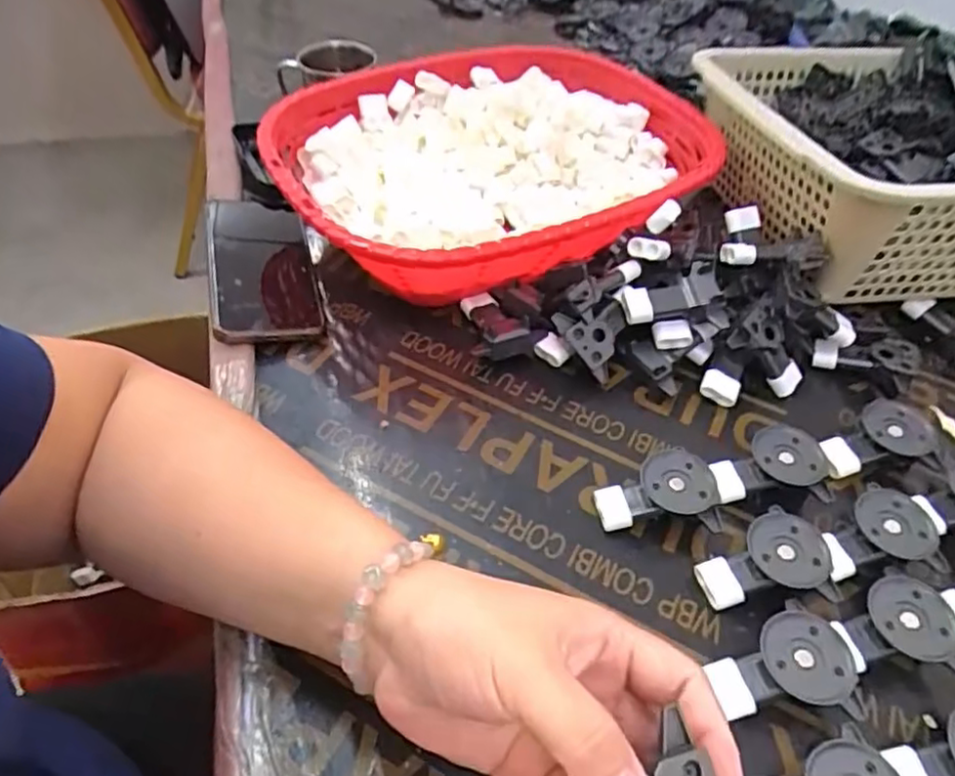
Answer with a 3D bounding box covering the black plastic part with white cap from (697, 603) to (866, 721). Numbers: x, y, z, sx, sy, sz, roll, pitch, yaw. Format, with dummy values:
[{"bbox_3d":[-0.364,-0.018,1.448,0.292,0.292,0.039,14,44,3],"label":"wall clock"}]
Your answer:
[{"bbox_3d":[0.149,0.137,0.322,0.061,0.030,0.049,0,48,-4],"label":"black plastic part with white cap"}]

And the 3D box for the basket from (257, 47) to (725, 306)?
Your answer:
[{"bbox_3d":[0.018,-0.180,0.560,0.363,0.102,0.287,-23,54,-23],"label":"basket"}]

